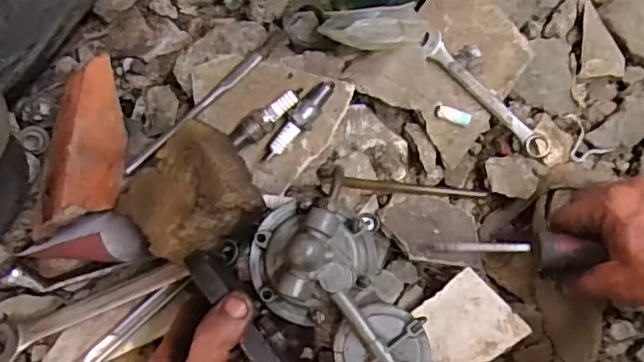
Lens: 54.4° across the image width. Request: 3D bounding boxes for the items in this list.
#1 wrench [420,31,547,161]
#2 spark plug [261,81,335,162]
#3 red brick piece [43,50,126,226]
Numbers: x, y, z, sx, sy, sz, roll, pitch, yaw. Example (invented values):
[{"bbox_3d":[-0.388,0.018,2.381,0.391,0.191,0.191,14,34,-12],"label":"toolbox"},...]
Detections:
[{"bbox_3d":[0.132,-0.069,0.504,0.133,0.015,0.019,44,84,7],"label":"wrench"},{"bbox_3d":[-0.017,-0.044,0.473,0.018,0.018,0.077,41,97,7],"label":"spark plug"},{"bbox_3d":[-0.181,-0.030,0.491,0.051,0.052,0.127,7,81,2],"label":"red brick piece"}]

